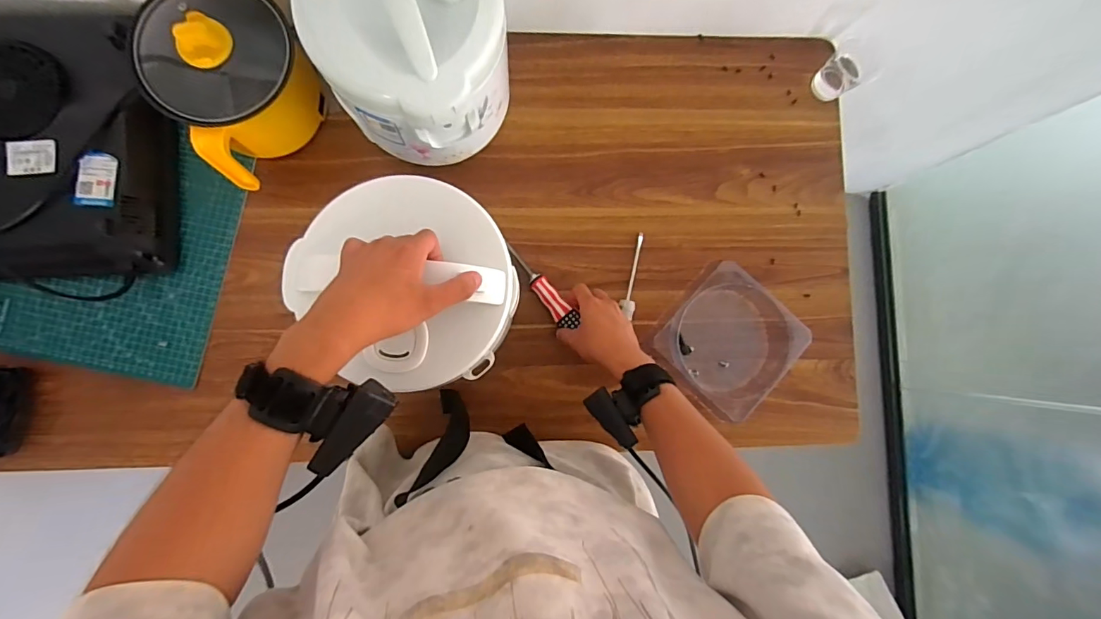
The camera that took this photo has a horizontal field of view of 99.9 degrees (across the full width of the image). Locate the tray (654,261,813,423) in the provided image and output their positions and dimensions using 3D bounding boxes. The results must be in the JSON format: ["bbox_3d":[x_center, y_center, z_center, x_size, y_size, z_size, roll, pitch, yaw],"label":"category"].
[{"bbox_3d":[0.247,0.044,0.632,0.164,0.046,0.170,43,84,-2],"label":"tray"}]

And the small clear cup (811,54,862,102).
[{"bbox_3d":[0.426,-0.344,0.683,0.054,0.046,0.048,-29,90,-6],"label":"small clear cup"}]

